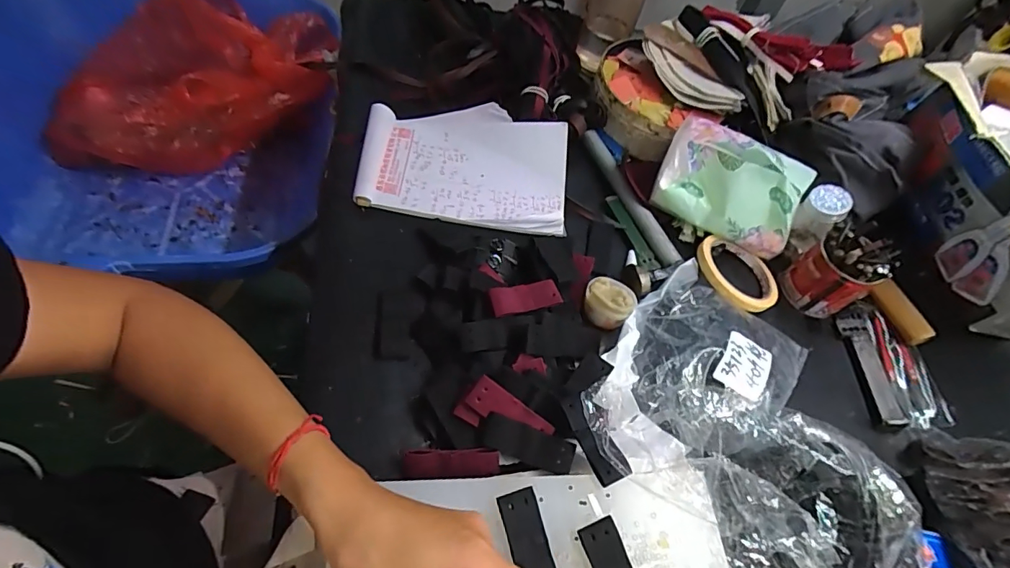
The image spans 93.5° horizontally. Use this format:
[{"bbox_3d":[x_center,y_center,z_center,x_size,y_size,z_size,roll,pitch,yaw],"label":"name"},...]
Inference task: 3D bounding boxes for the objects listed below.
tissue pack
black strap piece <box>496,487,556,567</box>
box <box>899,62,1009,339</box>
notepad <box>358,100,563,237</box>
[{"bbox_3d":[0.242,-0.105,0.508,0.152,0.078,0.080,29,57,9],"label":"tissue pack"},{"bbox_3d":[0.016,0.166,0.303,0.025,0.004,0.064,-16,69,-7],"label":"black strap piece"},{"bbox_3d":[0.489,-0.069,0.445,0.177,0.108,0.265,5,56,-8],"label":"box"},{"bbox_3d":[-0.042,-0.135,0.514,0.217,0.033,0.145,6,58,0],"label":"notepad"}]

